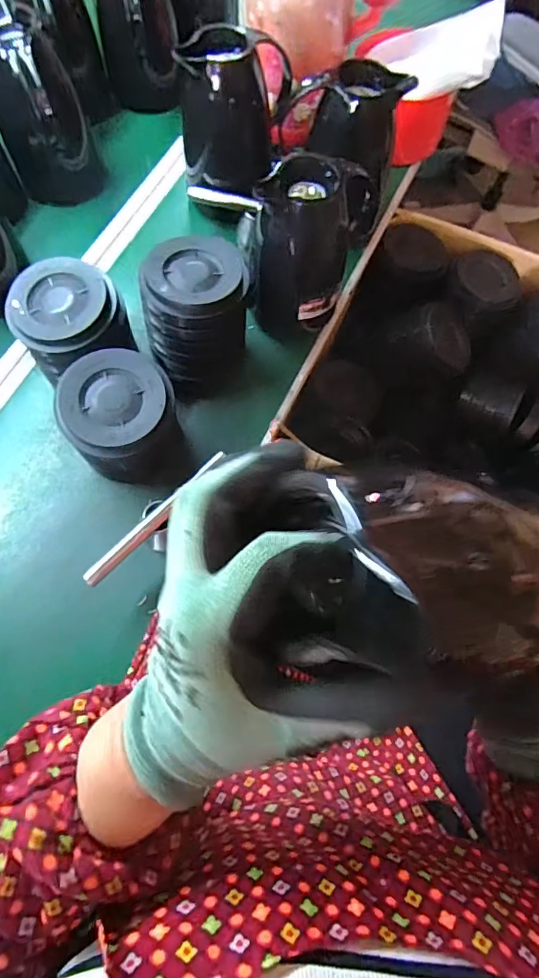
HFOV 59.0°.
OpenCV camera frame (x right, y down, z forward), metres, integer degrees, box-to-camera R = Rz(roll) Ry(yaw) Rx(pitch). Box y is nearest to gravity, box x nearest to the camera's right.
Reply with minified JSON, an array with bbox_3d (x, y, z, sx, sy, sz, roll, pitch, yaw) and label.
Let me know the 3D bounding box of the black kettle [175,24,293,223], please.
[{"bbox_3d":[-0.047,-0.492,0.660,0.146,0.193,0.123,-1,71,-3],"label":"black kettle"}]

